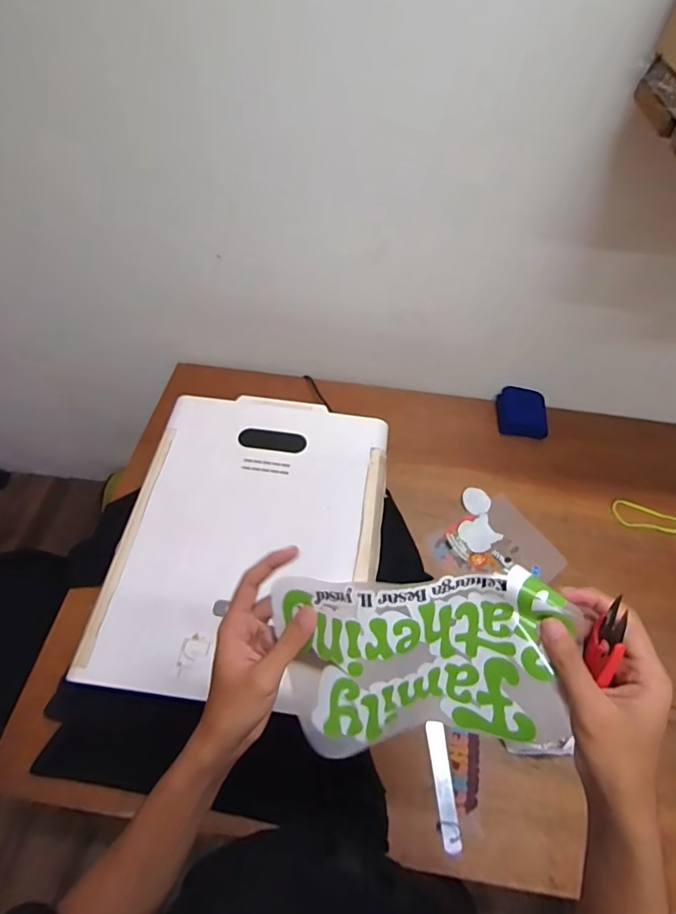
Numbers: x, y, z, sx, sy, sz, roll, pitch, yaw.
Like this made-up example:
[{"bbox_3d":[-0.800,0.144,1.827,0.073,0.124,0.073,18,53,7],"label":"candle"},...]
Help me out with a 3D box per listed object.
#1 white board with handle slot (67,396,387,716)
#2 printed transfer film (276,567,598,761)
[{"bbox_3d":[-0.134,0.109,0.758,0.398,0.028,0.501,7,57,3],"label":"white board with handle slot"},{"bbox_3d":[0.067,0.154,0.365,0.217,0.033,0.139,-7,101,5],"label":"printed transfer film"}]

